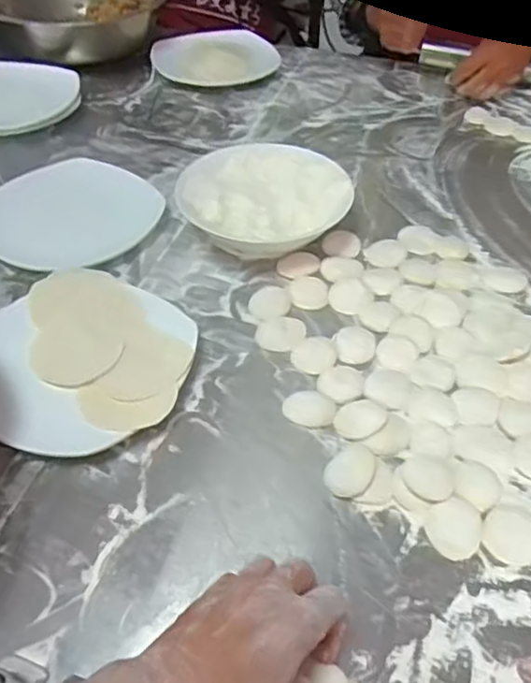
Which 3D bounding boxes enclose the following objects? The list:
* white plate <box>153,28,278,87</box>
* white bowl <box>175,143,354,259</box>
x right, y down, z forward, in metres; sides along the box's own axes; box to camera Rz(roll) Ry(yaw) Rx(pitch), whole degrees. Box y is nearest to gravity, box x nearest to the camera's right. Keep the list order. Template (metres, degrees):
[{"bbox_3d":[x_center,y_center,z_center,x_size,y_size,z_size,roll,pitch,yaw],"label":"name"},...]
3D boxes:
[{"bbox_3d":[-0.078,-0.430,0.977,0.191,0.040,0.101,3,46,1],"label":"white plate"},{"bbox_3d":[-0.001,-0.147,0.688,0.168,0.054,0.168,1,46,-1],"label":"white bowl"}]

